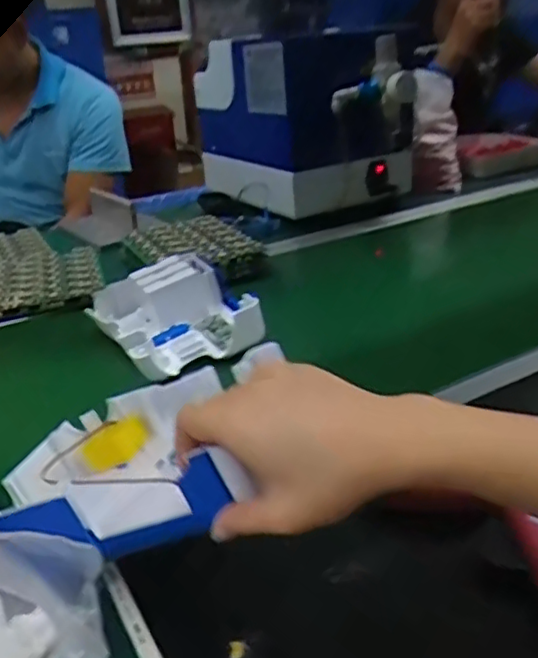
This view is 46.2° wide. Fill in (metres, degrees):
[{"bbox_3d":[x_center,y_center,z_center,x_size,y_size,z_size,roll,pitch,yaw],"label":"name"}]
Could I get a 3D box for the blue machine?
[{"bbox_3d":[0.064,-0.360,1.090,0.264,0.246,0.344,-15,29,-22],"label":"blue machine"}]

